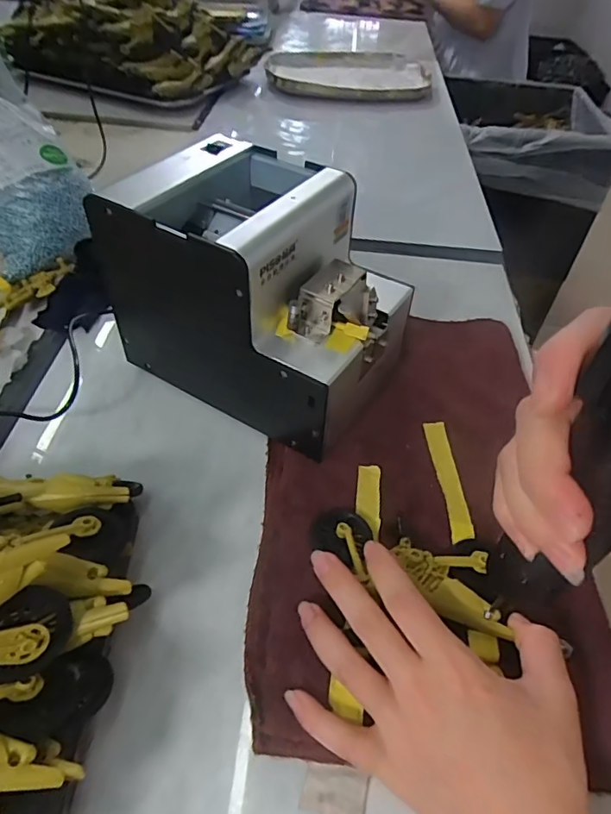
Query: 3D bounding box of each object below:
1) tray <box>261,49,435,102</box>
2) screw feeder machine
[{"bbox_3d":[0.079,-0.591,0.931,0.287,0.028,0.216,-4,47,-8],"label":"tray"},{"bbox_3d":[-0.030,-0.083,0.375,0.178,0.141,0.127,26,53,20],"label":"screw feeder machine"}]

